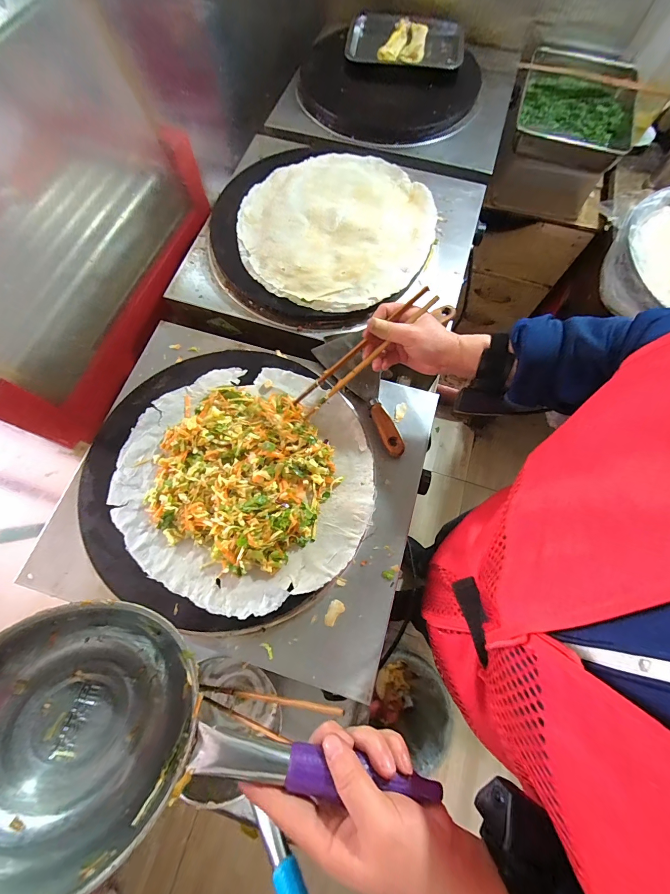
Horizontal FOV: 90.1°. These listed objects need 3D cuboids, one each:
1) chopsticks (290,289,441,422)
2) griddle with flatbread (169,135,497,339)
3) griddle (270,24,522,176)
[{"bbox_3d":[0.035,-0.122,0.441,0.223,0.012,0.032,-41,79,14],"label":"chopsticks"},{"bbox_3d":[-0.001,-0.391,0.603,0.482,0.067,0.421,17,76,3],"label":"griddle with flatbread"},{"bbox_3d":[0.145,-0.800,0.736,0.482,0.053,0.387,17,76,3],"label":"griddle"}]

